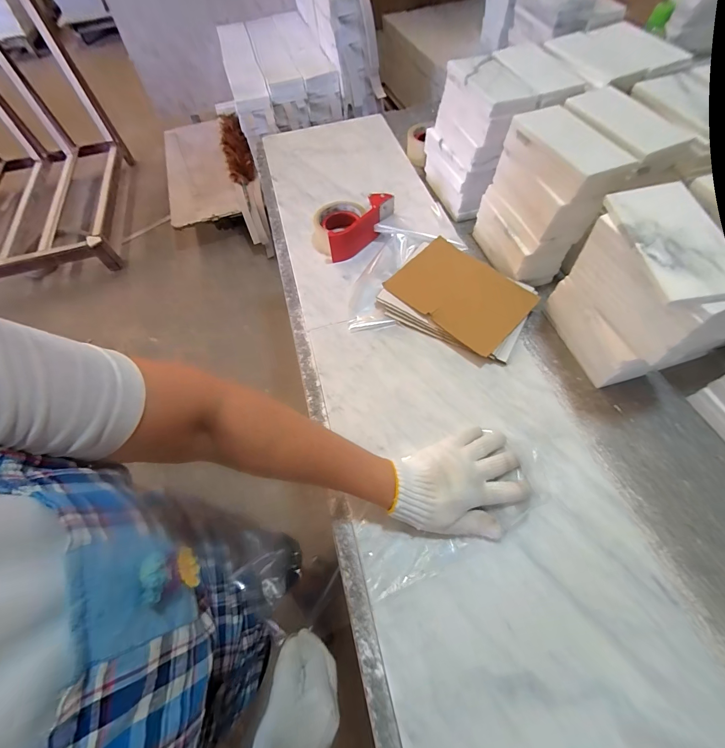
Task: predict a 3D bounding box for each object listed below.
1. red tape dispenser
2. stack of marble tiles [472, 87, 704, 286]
[{"bbox_3d":[-0.025,-0.278,0.613,0.144,0.065,0.104,-41,68,-20],"label":"red tape dispenser"},{"bbox_3d":[0.319,-0.283,0.533,0.223,0.189,0.164,-19,62,-10],"label":"stack of marble tiles"}]

